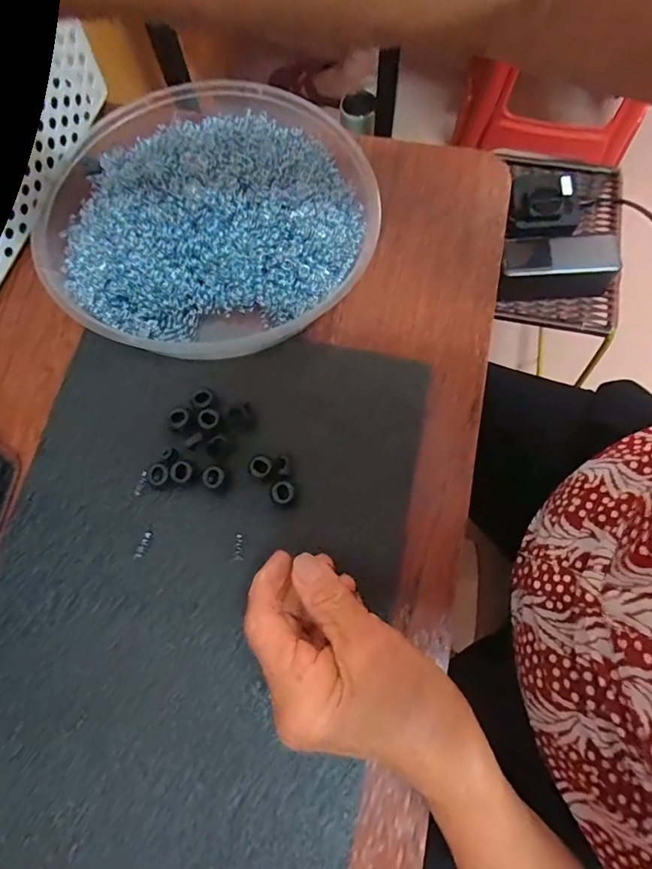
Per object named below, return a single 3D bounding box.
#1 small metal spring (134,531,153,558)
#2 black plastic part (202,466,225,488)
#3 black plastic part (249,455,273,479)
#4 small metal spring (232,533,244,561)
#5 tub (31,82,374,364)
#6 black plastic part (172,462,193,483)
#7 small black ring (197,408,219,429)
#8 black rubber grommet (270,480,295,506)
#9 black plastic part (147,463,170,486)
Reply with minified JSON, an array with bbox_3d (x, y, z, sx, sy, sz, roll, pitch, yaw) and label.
[{"bbox_3d":[-0.114,0.069,0.286,0.006,0.004,0.017,24,78,7],"label":"small metal spring"},{"bbox_3d":[-0.071,0.026,0.289,0.013,0.004,0.014,0,77,1],"label":"black plastic part"},{"bbox_3d":[-0.041,0.020,0.290,0.014,0.005,0.014,-1,74,2],"label":"black plastic part"},{"bbox_3d":[-0.054,0.069,0.281,0.007,0.004,0.016,1,77,1],"label":"small metal spring"},{"bbox_3d":[-0.085,-0.163,0.332,0.231,0.055,0.210,0,77,1],"label":"tub"},{"bbox_3d":[-0.092,0.023,0.290,0.013,0.004,0.013,-1,74,2],"label":"black plastic part"},{"bbox_3d":[-0.076,-0.011,0.298,0.014,0.004,0.013,0,77,1],"label":"small black ring"},{"bbox_3d":[-0.027,0.036,0.285,0.014,0.006,0.015,-1,74,2],"label":"black rubber grommet"},{"bbox_3d":[-0.106,0.025,0.291,0.014,0.004,0.014,0,77,1],"label":"black plastic part"}]

